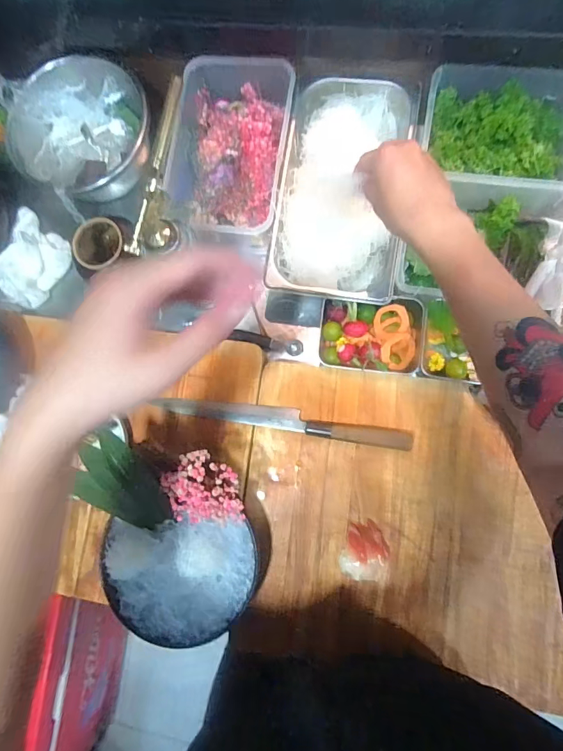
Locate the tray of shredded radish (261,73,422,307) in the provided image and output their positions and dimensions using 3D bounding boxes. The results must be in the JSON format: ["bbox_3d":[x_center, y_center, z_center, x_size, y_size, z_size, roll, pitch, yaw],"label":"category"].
[{"bbox_3d":[0.085,-0.261,0.584,0.165,0.075,0.310,8,87,7],"label":"tray of shredded radish"}]

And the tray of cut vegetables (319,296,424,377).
[{"bbox_3d":[0.122,-0.051,0.576,0.136,0.046,0.100,1,83,7],"label":"tray of cut vegetables"}]

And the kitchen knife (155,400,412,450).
[{"bbox_3d":[-0.003,0.058,0.557,0.341,0.025,0.030,9,85,7],"label":"kitchen knife"}]

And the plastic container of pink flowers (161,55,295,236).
[{"bbox_3d":[-0.074,-0.345,0.618,0.170,0.059,0.283,8,85,7],"label":"plastic container of pink flowers"}]

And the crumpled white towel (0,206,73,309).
[{"bbox_3d":[-0.393,-0.189,0.658,0.110,0.045,0.162,9,84,8],"label":"crumpled white towel"}]

